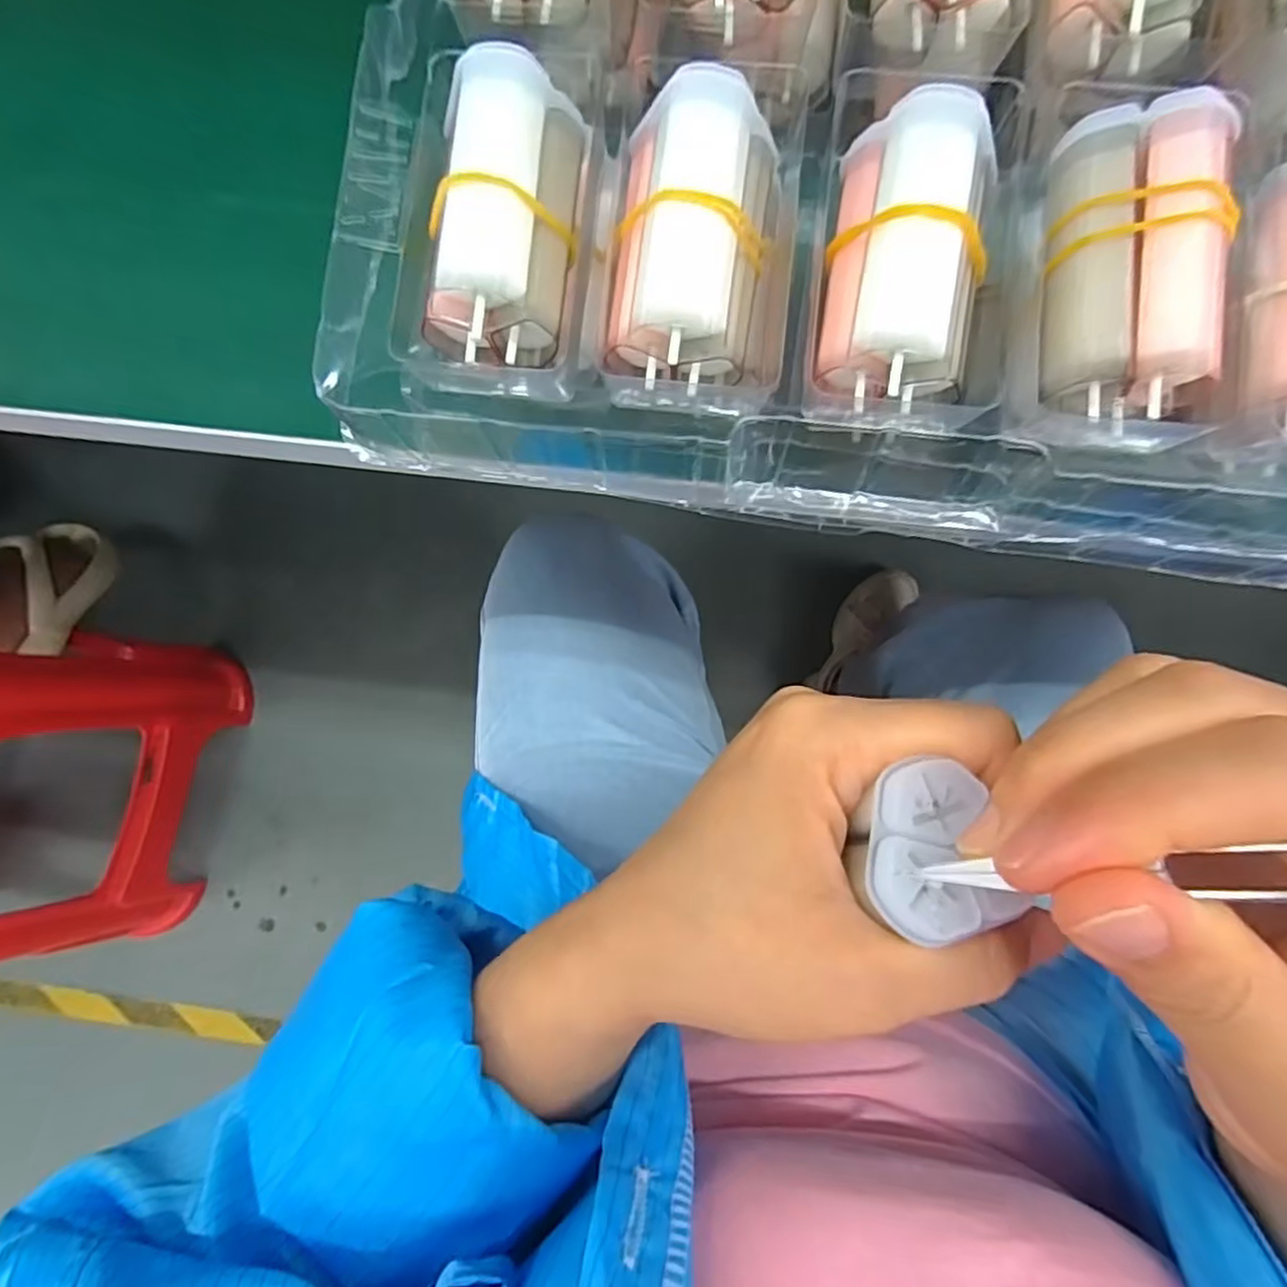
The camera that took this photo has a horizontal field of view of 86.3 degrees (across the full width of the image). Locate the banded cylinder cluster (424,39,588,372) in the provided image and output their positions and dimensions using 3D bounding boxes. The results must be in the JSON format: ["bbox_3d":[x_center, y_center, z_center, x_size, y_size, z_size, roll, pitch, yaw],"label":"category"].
[{"bbox_3d":[-0.034,-0.106,0.173,0.031,0.020,0.076,7,84,3],"label":"banded cylinder cluster"}]

